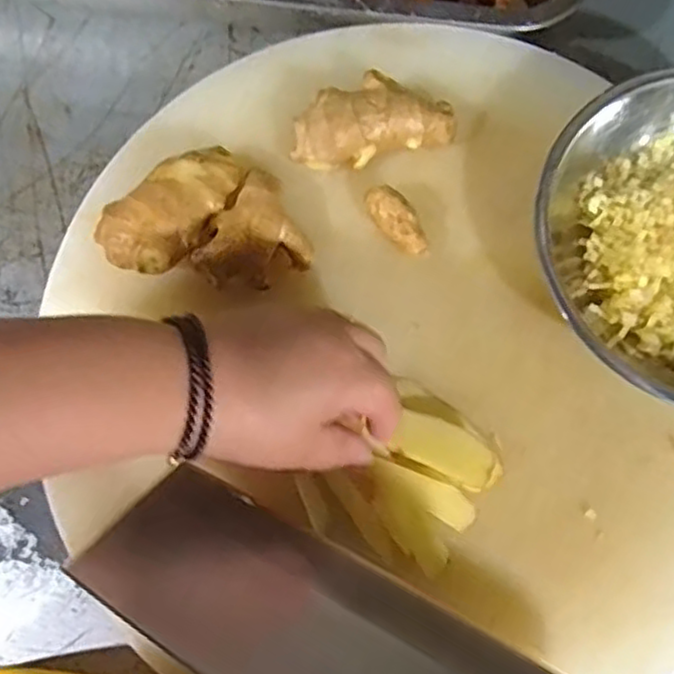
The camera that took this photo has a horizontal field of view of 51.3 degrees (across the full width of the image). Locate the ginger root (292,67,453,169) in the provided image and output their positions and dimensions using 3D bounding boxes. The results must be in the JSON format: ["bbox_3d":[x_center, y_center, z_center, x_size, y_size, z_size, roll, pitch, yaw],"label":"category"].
[{"bbox_3d":[0.019,-0.126,0.413,0.092,0.035,0.044,-16,77,-5],"label":"ginger root"}]

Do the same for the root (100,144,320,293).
[{"bbox_3d":[-0.075,-0.059,0.392,0.099,0.040,0.080,-29,78,-7],"label":"root"}]

